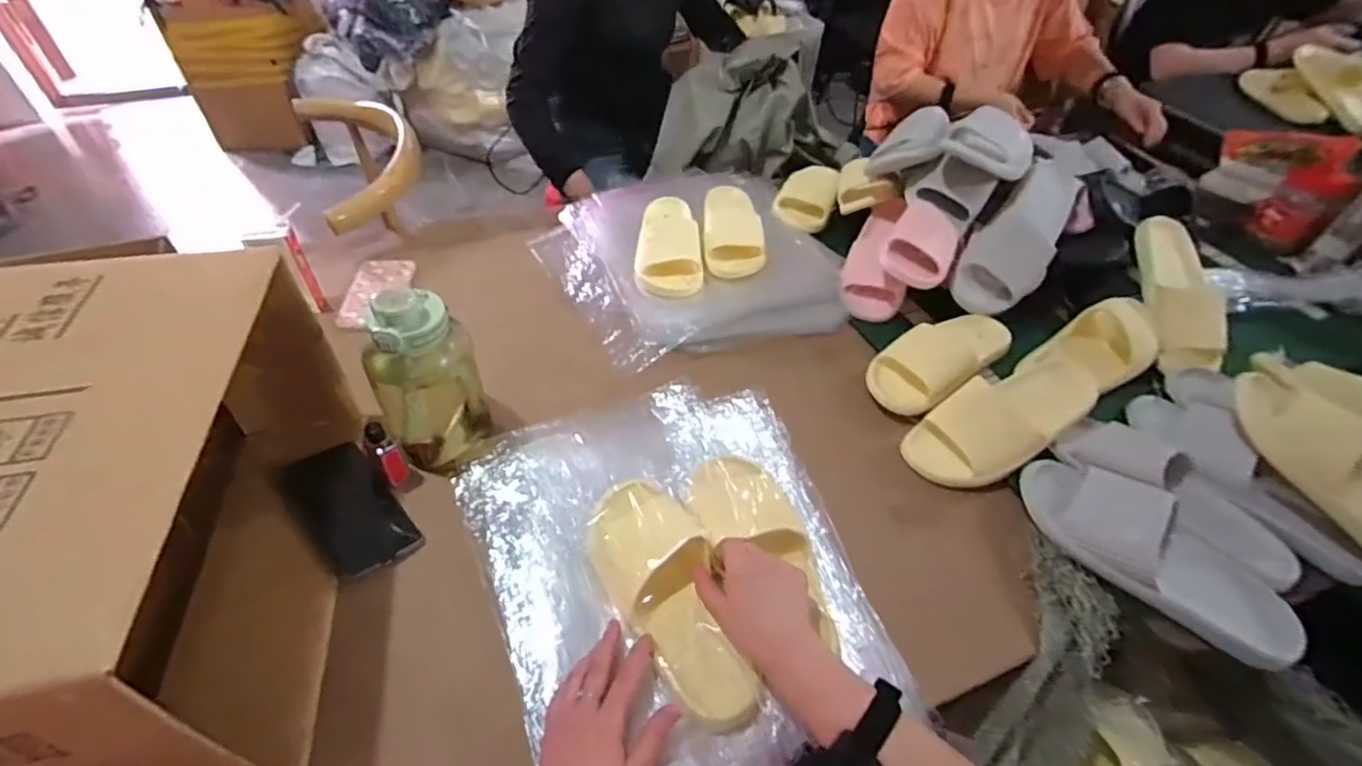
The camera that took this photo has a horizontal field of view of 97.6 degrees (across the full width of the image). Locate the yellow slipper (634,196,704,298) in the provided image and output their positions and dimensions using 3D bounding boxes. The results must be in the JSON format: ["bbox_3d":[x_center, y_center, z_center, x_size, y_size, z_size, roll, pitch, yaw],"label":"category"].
[{"bbox_3d":[-0.023,-0.233,0.965,0.102,0.063,0.256,-1,47,-4],"label":"yellow slipper"}]

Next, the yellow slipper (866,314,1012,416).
[{"bbox_3d":[0.366,-0.040,0.799,0.240,0.066,0.096,-21,51,-21],"label":"yellow slipper"}]

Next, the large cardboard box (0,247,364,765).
[{"bbox_3d":[-0.467,0.121,0.488,0.263,0.250,0.401,-8,48,-10],"label":"large cardboard box"}]

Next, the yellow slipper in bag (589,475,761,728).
[{"bbox_3d":[-0.010,0.201,0.571,0.095,0.045,0.244,-21,63,-21],"label":"yellow slipper in bag"}]

